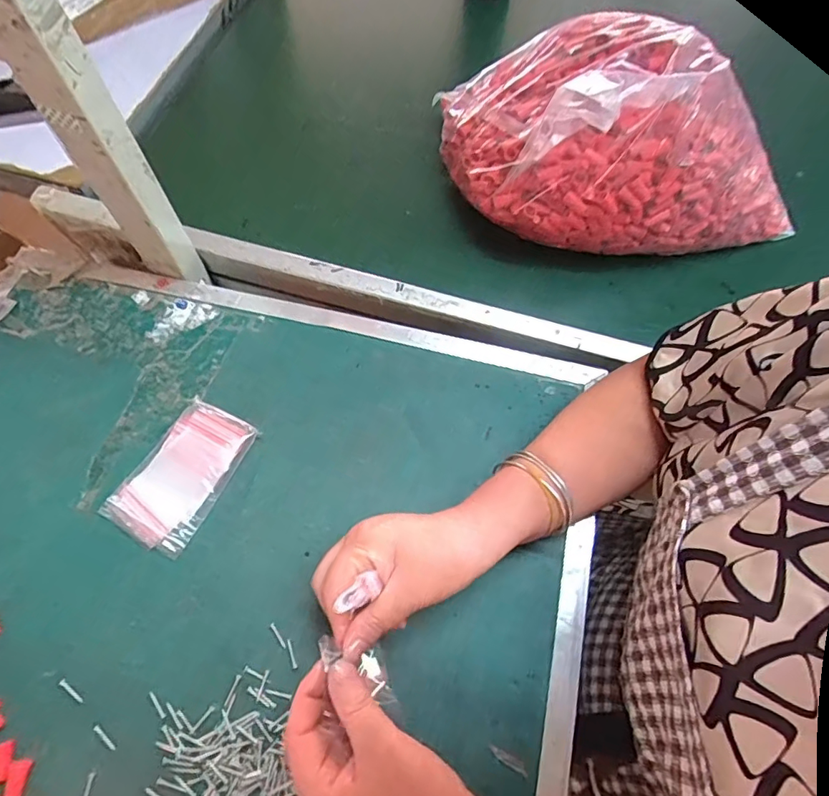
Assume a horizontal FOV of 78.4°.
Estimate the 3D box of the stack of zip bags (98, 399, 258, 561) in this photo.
[{"bbox_3d":[-0.185,0.062,0.414,0.071,0.016,0.116,29,69,13],"label":"stack of zip bags"}]

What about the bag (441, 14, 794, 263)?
[{"bbox_3d":[0.191,-0.241,0.456,0.325,0.171,0.169,4,66,3],"label":"bag"}]

